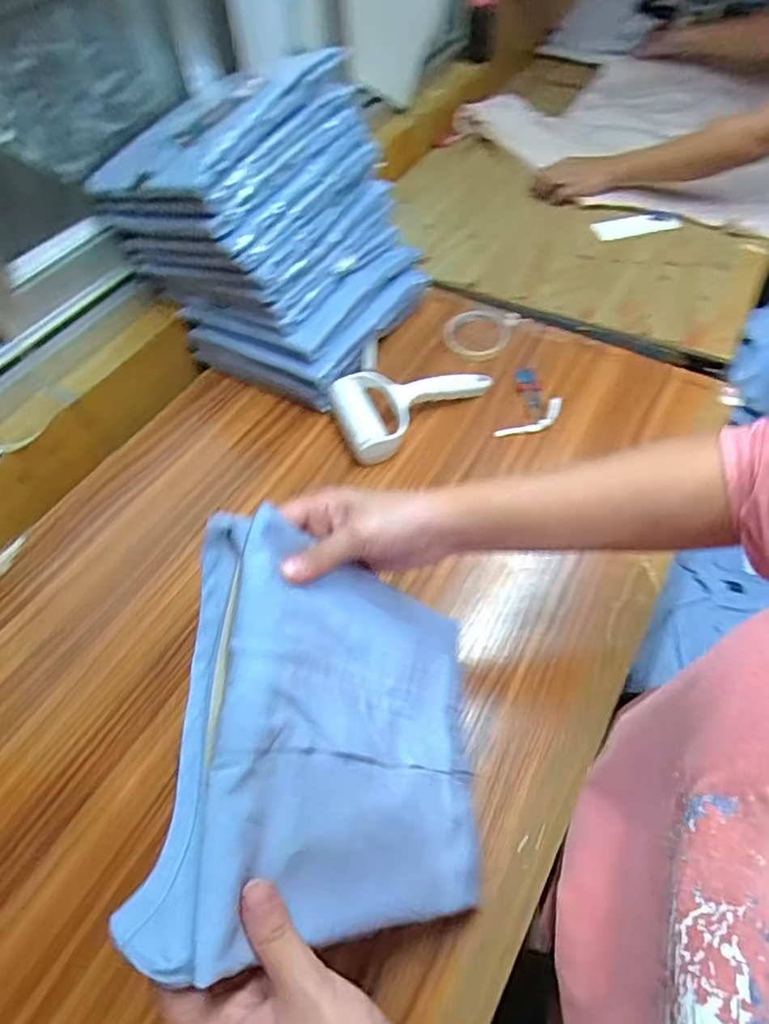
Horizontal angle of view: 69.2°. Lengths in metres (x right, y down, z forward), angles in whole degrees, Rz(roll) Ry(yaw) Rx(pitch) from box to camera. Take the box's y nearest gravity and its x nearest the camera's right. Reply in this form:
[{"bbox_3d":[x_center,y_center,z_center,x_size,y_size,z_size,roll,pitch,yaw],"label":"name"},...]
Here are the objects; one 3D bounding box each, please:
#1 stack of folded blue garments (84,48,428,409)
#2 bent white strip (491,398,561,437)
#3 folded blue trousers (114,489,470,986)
[{"bbox_3d":[-0.128,-0.339,0.676,0.283,0.261,0.258,26,60,20],"label":"stack of folded blue garments"},{"bbox_3d":[0.174,-0.106,0.654,0.092,0.016,0.031,-32,60,-17],"label":"bent white strip"},{"bbox_3d":[-0.025,0.139,0.353,0.050,0.236,0.203,-21,55,32],"label":"folded blue trousers"}]

